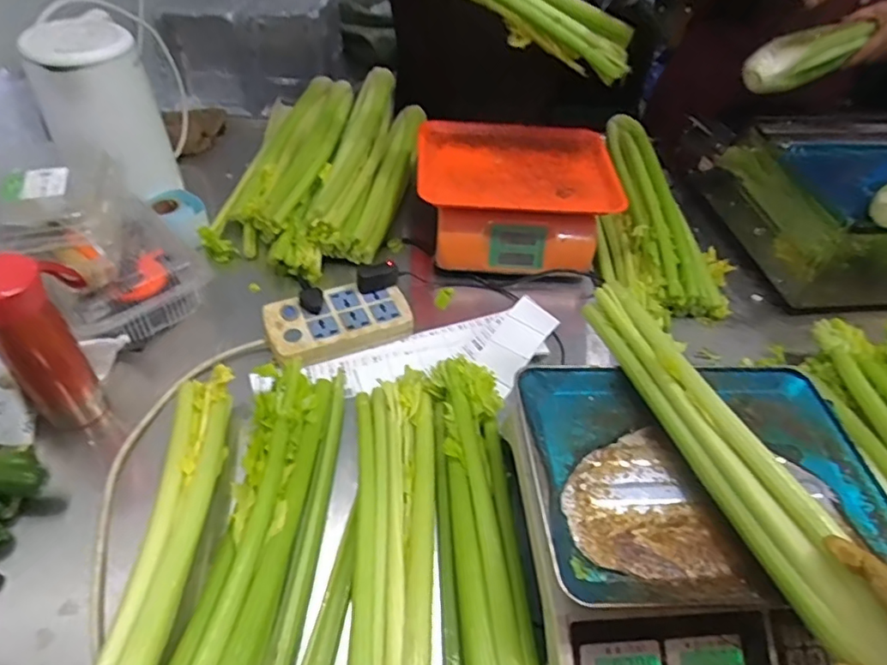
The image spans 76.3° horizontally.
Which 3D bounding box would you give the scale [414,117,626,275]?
[{"bbox_3d":[0.109,-0.219,0.905,0.302,0.117,0.257,5,46,-2],"label":"scale"}]

